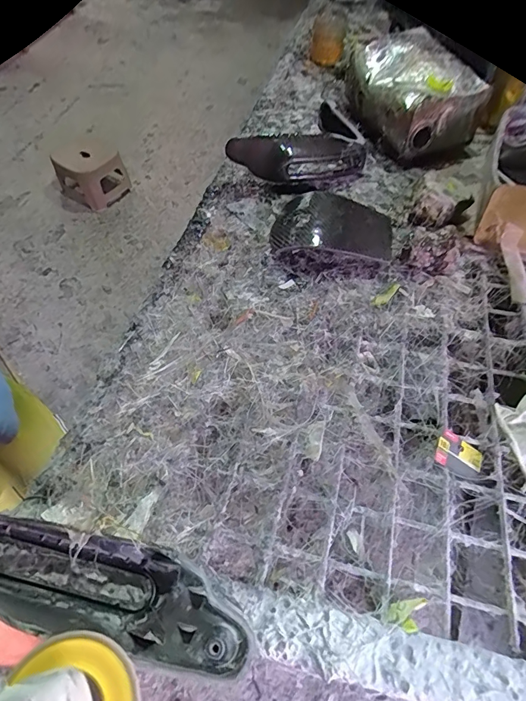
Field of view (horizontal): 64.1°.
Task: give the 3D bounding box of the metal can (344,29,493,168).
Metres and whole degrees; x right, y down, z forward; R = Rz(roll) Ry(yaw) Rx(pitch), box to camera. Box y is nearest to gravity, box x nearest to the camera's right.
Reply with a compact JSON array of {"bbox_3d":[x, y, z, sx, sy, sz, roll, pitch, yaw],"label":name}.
[{"bbox_3d":[0.295,-0.499,0.832,0.220,0.127,0.270,-27,62,-17],"label":"metal can"}]

